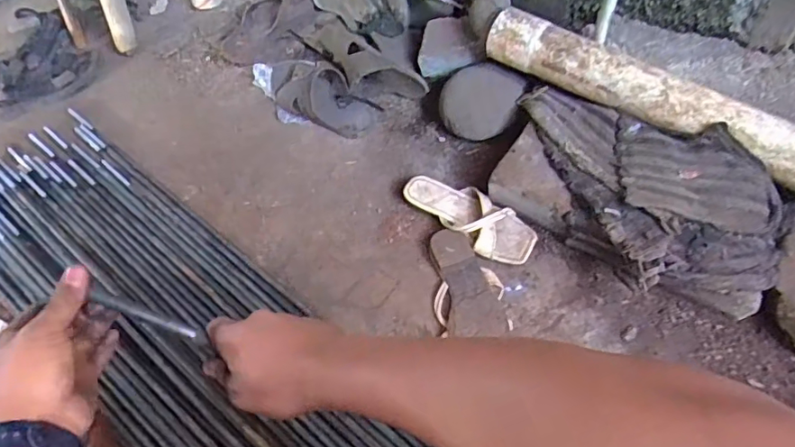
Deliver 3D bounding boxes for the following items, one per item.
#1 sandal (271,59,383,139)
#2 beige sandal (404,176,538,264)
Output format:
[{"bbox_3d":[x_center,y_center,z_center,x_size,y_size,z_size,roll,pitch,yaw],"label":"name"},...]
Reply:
[{"bbox_3d":[-0.165,-0.271,1.110,0.270,0.053,0.125,34,65,23],"label":"sandal"},{"bbox_3d":[0.120,-0.012,0.916,0.094,0.042,0.240,-41,63,-20],"label":"beige sandal"}]

